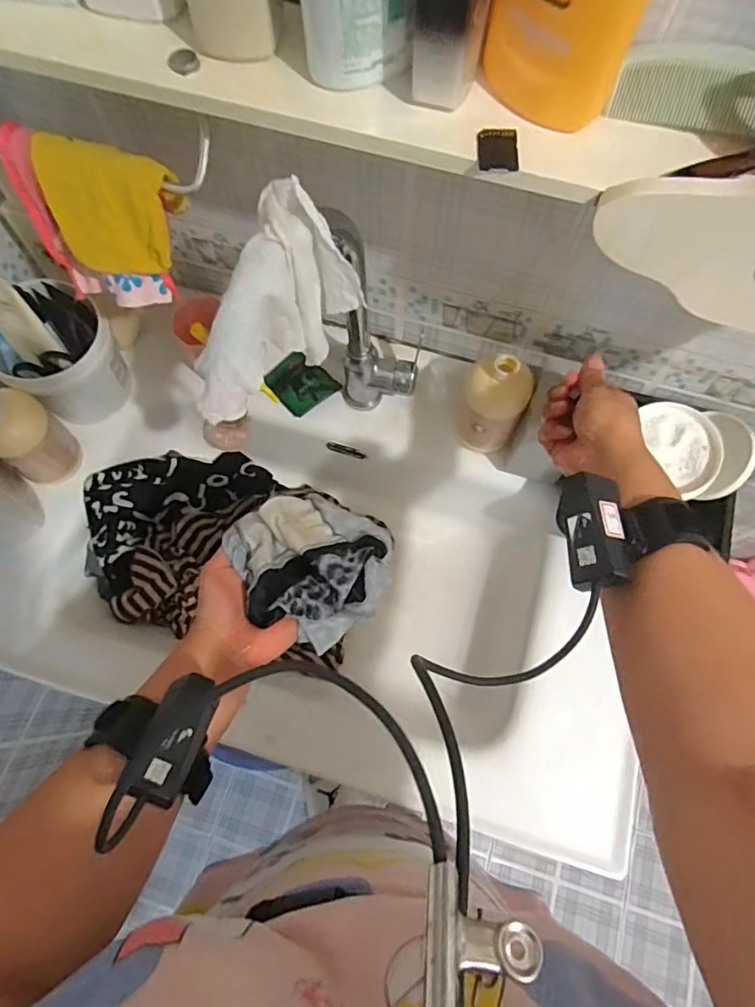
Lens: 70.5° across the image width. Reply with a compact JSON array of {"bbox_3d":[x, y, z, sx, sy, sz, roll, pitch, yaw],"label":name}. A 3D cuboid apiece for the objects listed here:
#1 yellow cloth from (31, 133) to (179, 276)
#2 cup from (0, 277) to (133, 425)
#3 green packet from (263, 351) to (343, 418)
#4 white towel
[{"bbox_3d":[-0.209,-0.232,0.421,0.092,0.086,0.035,5,38,1],"label":"yellow cloth"},{"bbox_3d":[-0.356,-0.174,0.582,0.112,0.179,0.120,0,71,0],"label":"cup"},{"bbox_3d":[-0.099,-0.153,0.671,0.070,0.019,0.078,-43,75,-13],"label":"green packet"},{"bbox_3d":[-0.073,-0.130,0.396,0.038,0.093,0.162,44,108,36],"label":"white towel"}]

